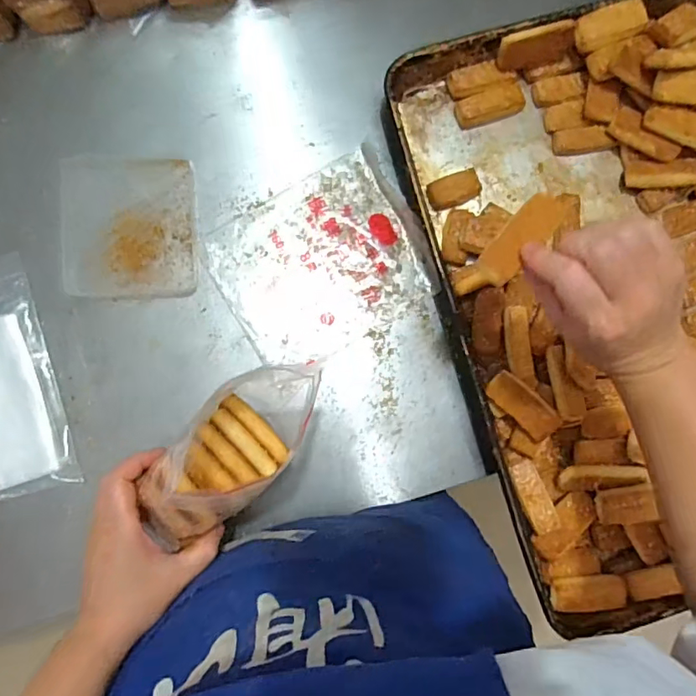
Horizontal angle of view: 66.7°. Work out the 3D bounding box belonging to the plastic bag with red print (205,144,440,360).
[{"bbox_3d":[-0.028,-0.088,0.553,0.201,0.007,0.170,-31,88,-5],"label":"plastic bag with red print"}]

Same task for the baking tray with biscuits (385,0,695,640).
[{"bbox_3d":[0.306,-0.060,0.538,0.405,0.072,0.591,-17,87,-4],"label":"baking tray with biscuits"}]

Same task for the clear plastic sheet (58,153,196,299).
[{"bbox_3d":[-0.221,-0.122,0.536,0.129,0.014,0.140,-1,86,-3],"label":"clear plastic sheet"}]

